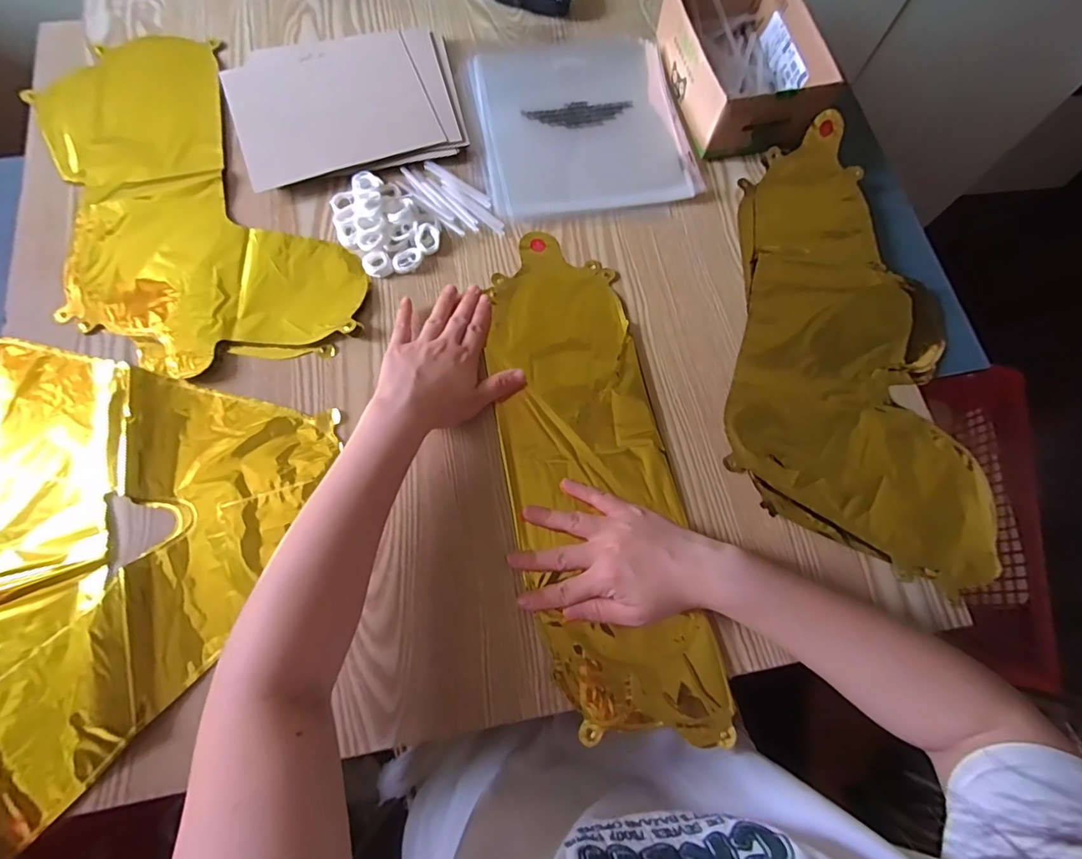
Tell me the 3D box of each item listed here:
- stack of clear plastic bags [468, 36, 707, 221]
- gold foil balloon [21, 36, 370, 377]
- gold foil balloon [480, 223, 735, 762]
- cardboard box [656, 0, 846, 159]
[{"bbox_3d":[0.041,-0.331,0.540,0.213,0.010,0.232,-9,73,-6],"label":"stack of clear plastic bags"},{"bbox_3d":[-0.348,-0.216,0.481,0.219,0.010,0.408,-31,76,-12],"label":"gold foil balloon"},{"bbox_3d":[0.040,0.025,0.434,0.136,0.007,0.437,-10,72,-6],"label":"gold foil balloon"},{"bbox_3d":[0.208,-0.386,0.531,0.132,0.062,0.193,-9,73,-5],"label":"cardboard box"}]

